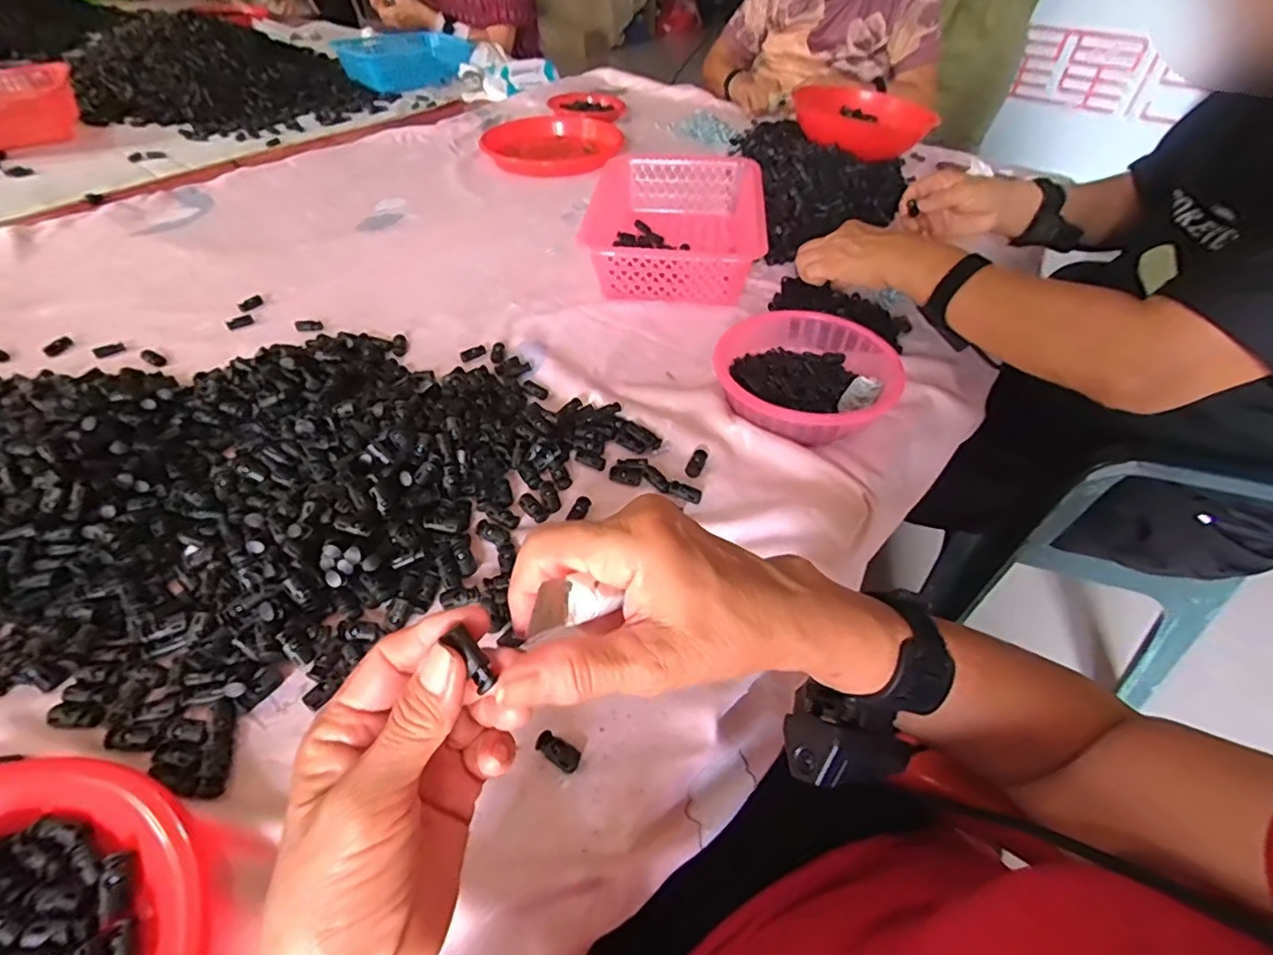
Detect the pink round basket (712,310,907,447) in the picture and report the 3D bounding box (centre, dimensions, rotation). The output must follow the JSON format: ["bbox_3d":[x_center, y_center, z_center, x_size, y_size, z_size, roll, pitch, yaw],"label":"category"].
[{"bbox_3d":[0.159,-0.097,0.577,0.171,0.056,0.164,0,46,0],"label":"pink round basket"}]

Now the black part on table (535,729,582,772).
[{"bbox_3d":[-0.046,0.161,0.345,0.027,0.009,0.013,20,50,18],"label":"black part on table"}]

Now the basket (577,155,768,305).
[{"bbox_3d":[0.052,-0.329,0.782,0.217,0.088,0.282,4,46,3],"label":"basket"}]

